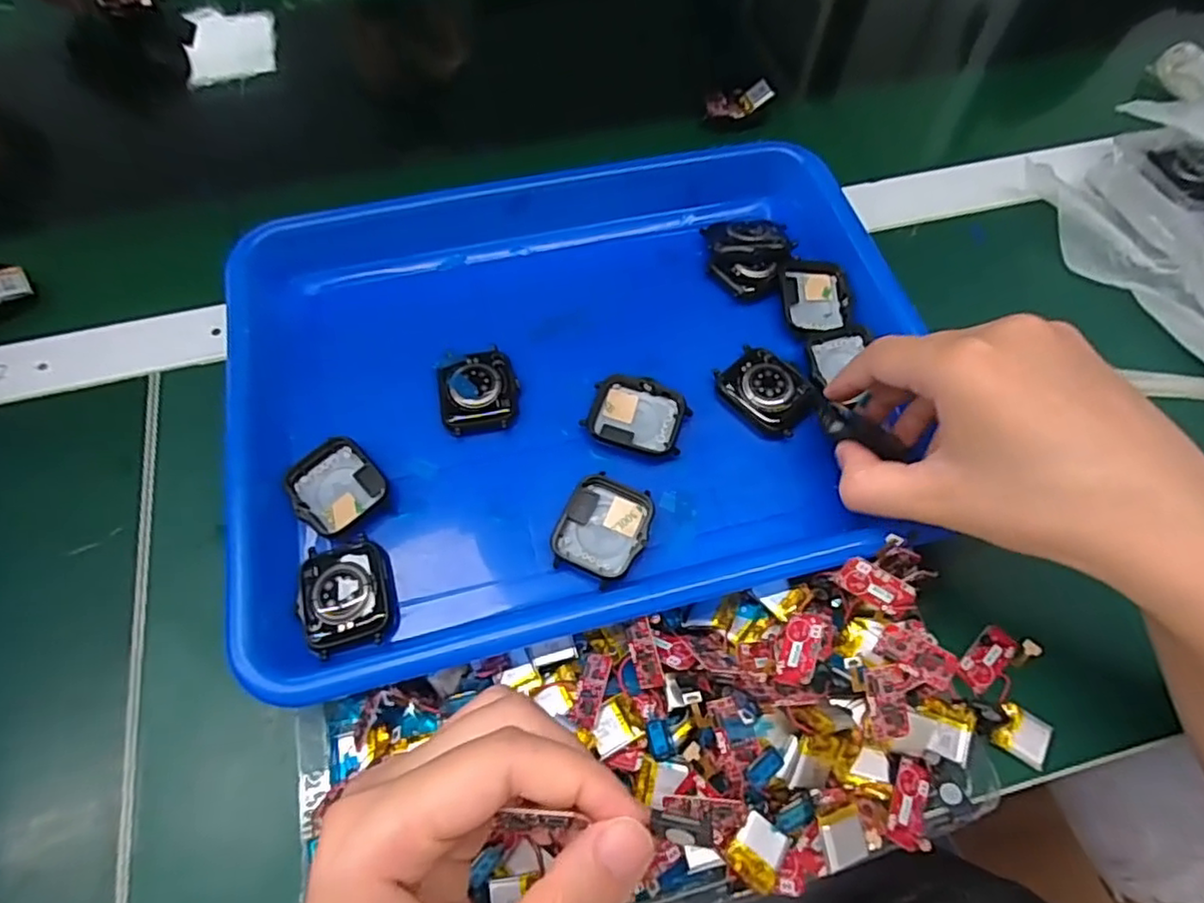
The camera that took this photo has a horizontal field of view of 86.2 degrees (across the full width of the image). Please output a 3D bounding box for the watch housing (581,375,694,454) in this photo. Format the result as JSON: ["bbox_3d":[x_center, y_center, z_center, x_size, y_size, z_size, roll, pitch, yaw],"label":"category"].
[{"bbox_3d":[0.017,-0.018,0.307,0.045,0.011,0.035,14,63,8],"label":"watch housing"}]

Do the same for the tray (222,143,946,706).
[{"bbox_3d":[-0.008,-0.044,0.312,0.316,0.034,0.245,-14,62,-6],"label":"tray"}]

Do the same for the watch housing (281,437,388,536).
[{"bbox_3d":[-0.118,0.016,0.287,0.039,0.011,0.038,37,68,18],"label":"watch housing"}]

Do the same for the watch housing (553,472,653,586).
[{"bbox_3d":[0.001,0.034,0.282,0.037,0.008,0.045,20,64,10],"label":"watch housing"}]

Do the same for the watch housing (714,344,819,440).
[{"bbox_3d":[0.080,-0.030,0.313,0.035,0.011,0.045,-36,68,-17],"label":"watch housing"}]

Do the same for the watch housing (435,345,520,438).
[{"bbox_3d":[-0.060,-0.029,0.311,0.036,0.012,0.043,-10,63,-5],"label":"watch housing"}]

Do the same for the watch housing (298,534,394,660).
[{"bbox_3d":[-0.107,0.059,0.267,0.035,0.008,0.044,-14,63,-7],"label":"watch housing"}]

